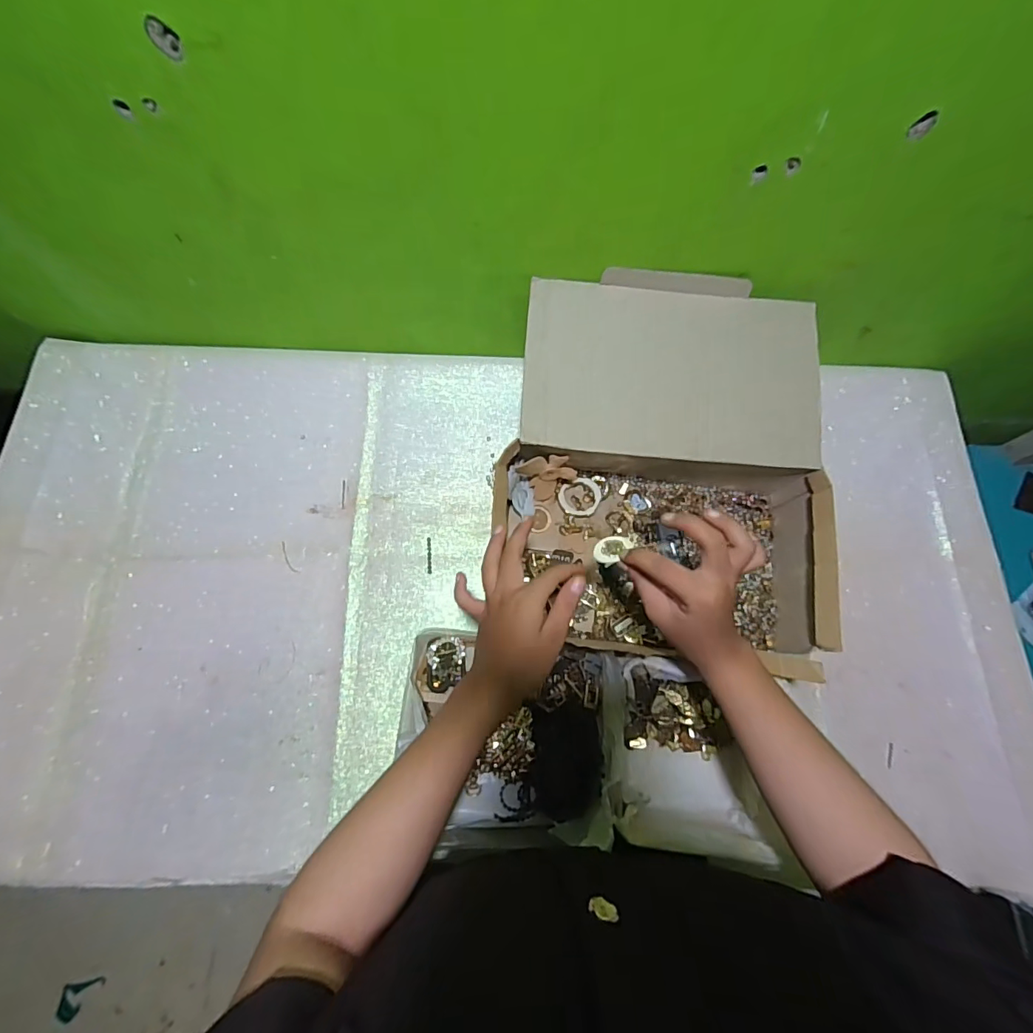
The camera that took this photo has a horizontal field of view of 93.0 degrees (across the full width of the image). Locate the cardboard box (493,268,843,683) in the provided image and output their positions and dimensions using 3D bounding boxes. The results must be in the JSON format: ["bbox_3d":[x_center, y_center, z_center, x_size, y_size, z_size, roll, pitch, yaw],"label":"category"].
[{"bbox_3d":[0.159,-0.053,0.547,0.334,0.141,0.376,9,71,0],"label":"cardboard box"}]

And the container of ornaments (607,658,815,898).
[{"bbox_3d":[0.162,0.232,0.491,0.156,0.080,0.168,3,72,-2],"label":"container of ornaments"}]

